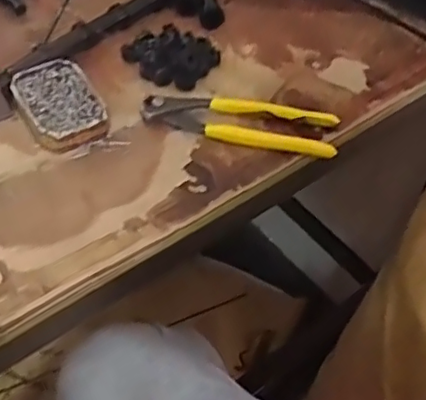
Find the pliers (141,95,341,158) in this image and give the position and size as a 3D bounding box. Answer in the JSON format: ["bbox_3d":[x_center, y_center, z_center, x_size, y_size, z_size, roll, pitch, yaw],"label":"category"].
[{"bbox_3d":[0.022,-0.068,0.527,0.162,0.024,0.041,12,50,4],"label":"pliers"}]

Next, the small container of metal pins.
[{"bbox_3d":[-0.128,-0.080,0.520,0.062,0.021,0.090,-20,55,-21],"label":"small container of metal pins"}]

